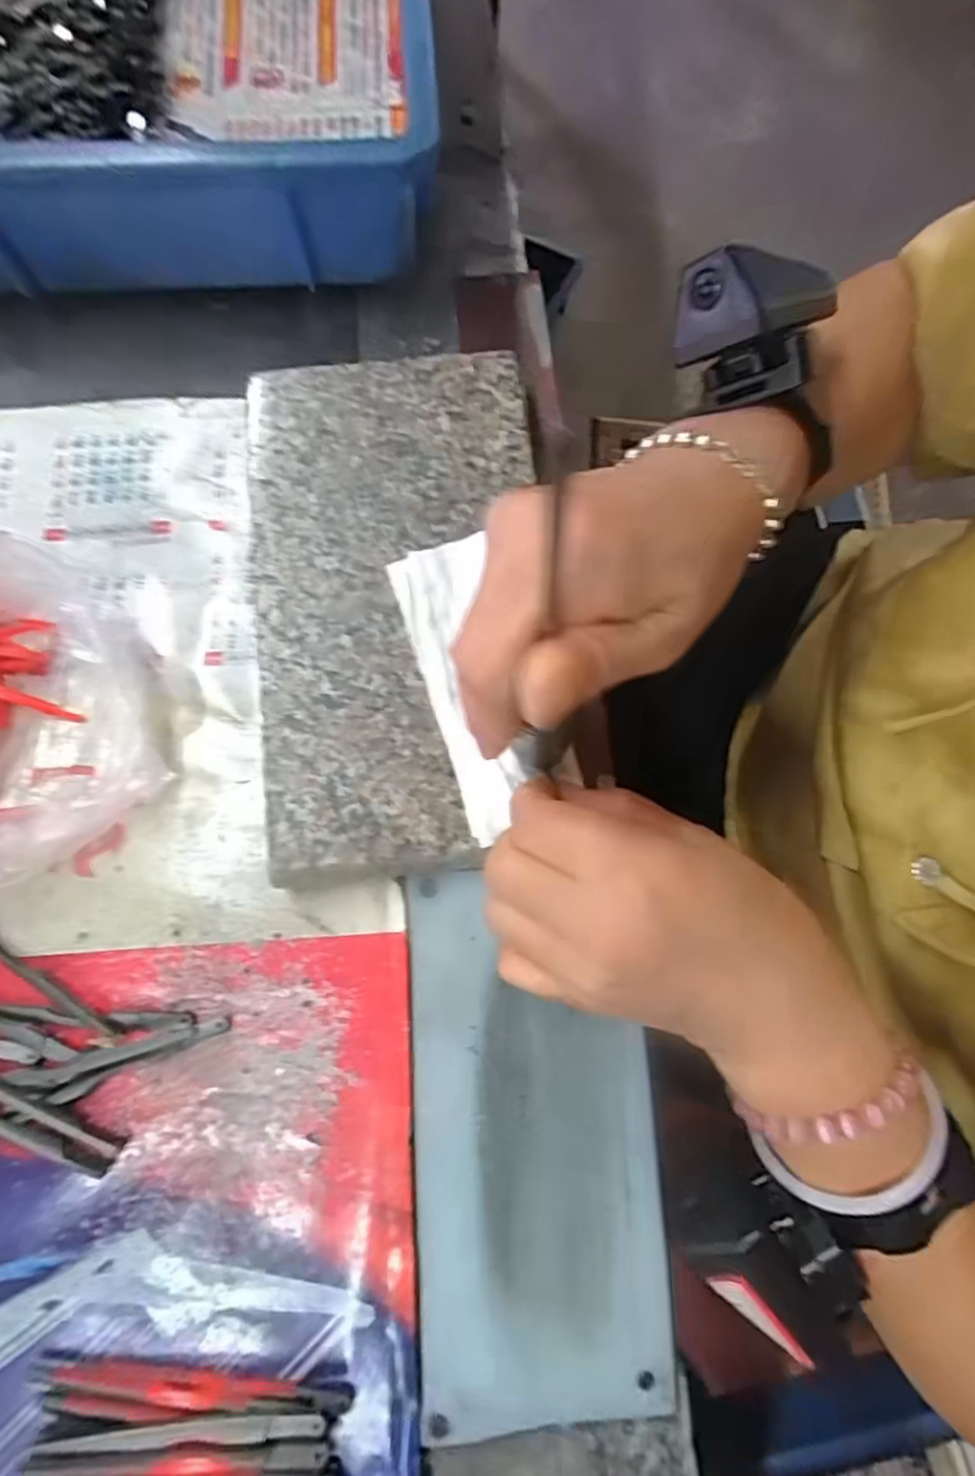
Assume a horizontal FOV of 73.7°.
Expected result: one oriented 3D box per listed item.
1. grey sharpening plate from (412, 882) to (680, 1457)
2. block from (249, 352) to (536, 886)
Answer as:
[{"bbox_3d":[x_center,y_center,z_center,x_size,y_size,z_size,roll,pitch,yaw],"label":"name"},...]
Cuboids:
[{"bbox_3d":[0.018,0.154,0.259,0.094,0.010,0.193,-3,77,-3],"label":"grey sharpening plate"},{"bbox_3d":[-0.041,-0.062,0.302,0.125,0.026,0.243,-5,77,-3],"label":"block"}]

